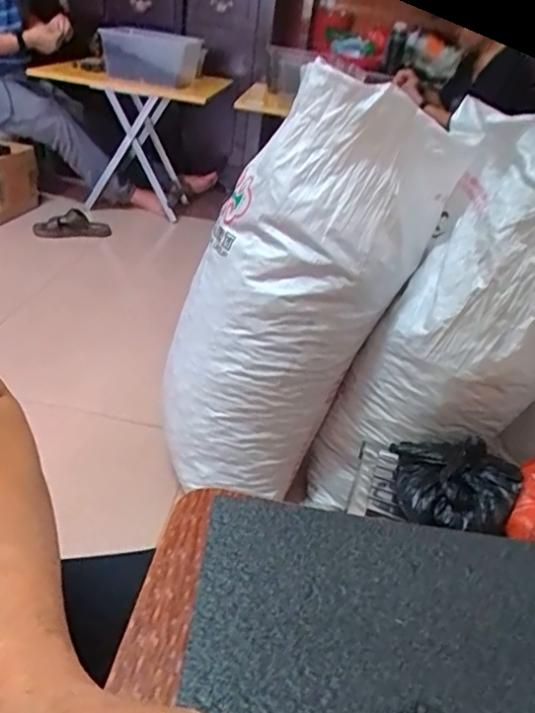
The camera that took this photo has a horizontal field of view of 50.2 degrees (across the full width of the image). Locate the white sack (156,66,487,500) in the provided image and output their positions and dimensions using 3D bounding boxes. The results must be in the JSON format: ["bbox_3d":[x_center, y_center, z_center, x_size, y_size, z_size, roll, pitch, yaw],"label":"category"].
[{"bbox_3d":[0.041,-0.088,0.941,0.292,0.659,0.253,8,27,-40],"label":"white sack"}]

